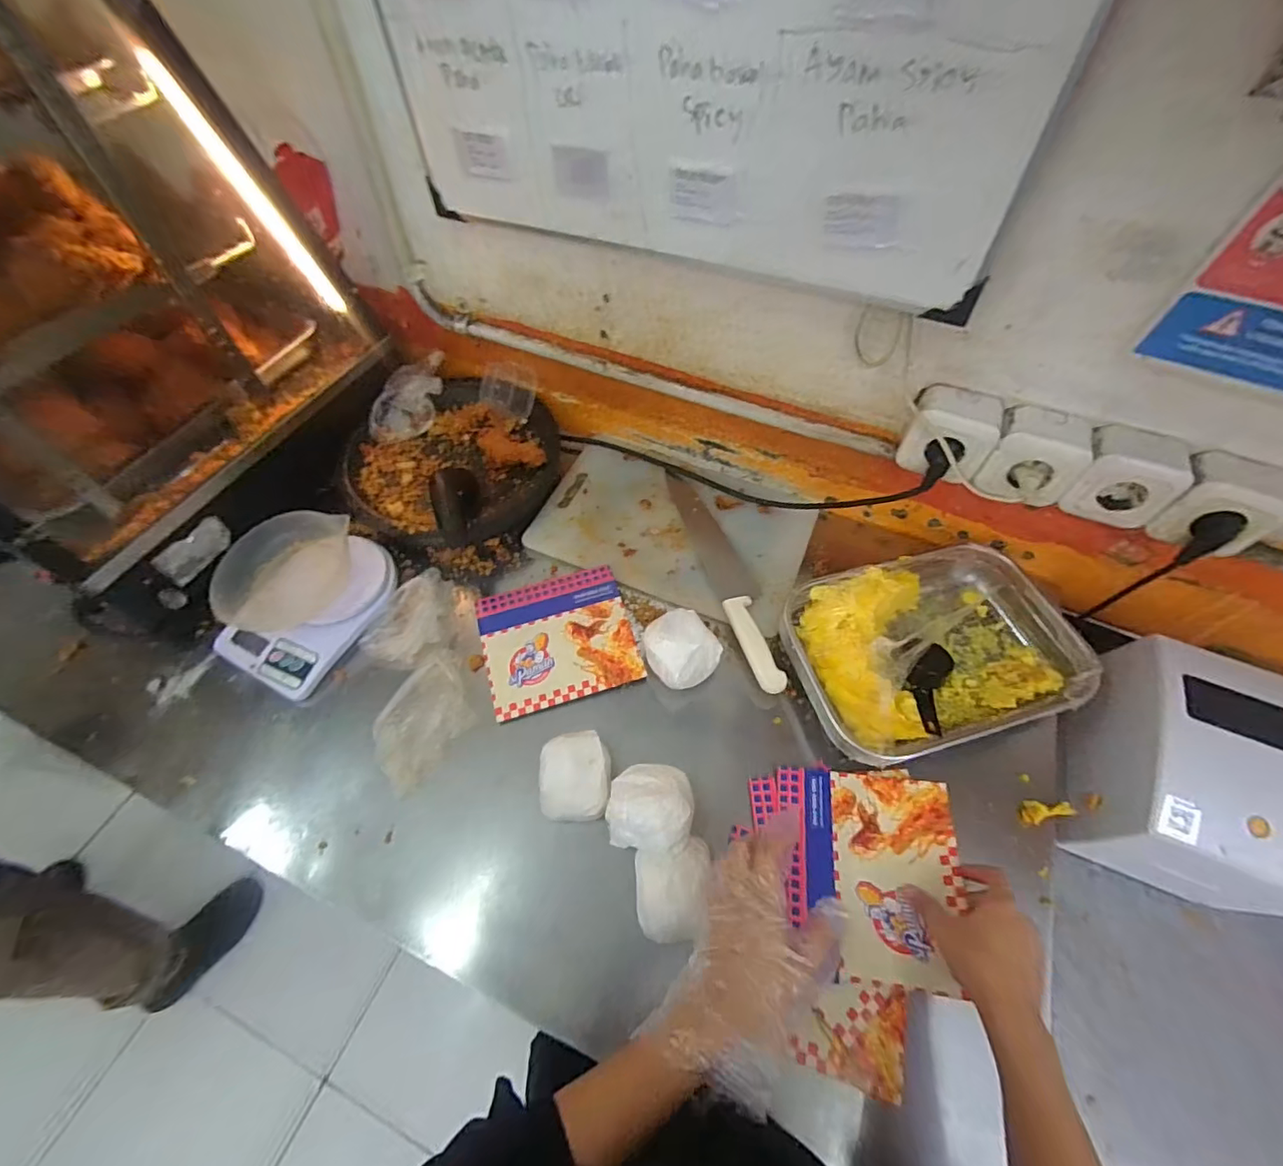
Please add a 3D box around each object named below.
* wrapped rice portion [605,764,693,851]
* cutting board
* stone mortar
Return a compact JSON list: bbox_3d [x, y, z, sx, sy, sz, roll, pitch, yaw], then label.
[{"bbox_3d":[0.009,0.205,0.509,0.078,0.046,0.078,8,58,4],"label":"wrapped rice portion"},{"bbox_3d":[0.044,-0.084,0.748,0.350,0.016,0.232,21,60,13],"label":"cutting board"},{"bbox_3d":[-0.265,-0.175,0.740,0.261,0.085,0.254,0,58,0],"label":"stone mortar"}]

